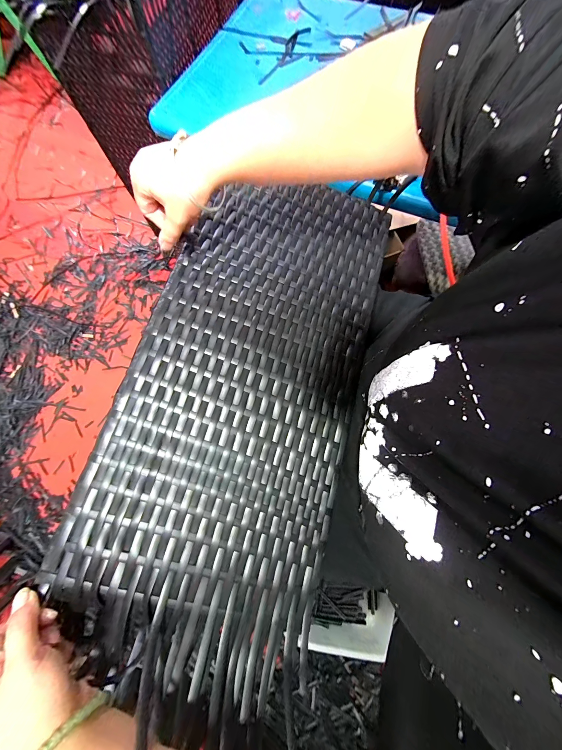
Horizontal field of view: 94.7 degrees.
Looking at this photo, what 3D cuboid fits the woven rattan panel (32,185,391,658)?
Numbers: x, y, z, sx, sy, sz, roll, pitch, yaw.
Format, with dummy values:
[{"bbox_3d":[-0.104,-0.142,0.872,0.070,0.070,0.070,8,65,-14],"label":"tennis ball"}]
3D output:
[{"bbox_3d":[-0.027,-0.024,0.348,0.283,0.009,0.571,19,75,-8],"label":"woven rattan panel"}]

